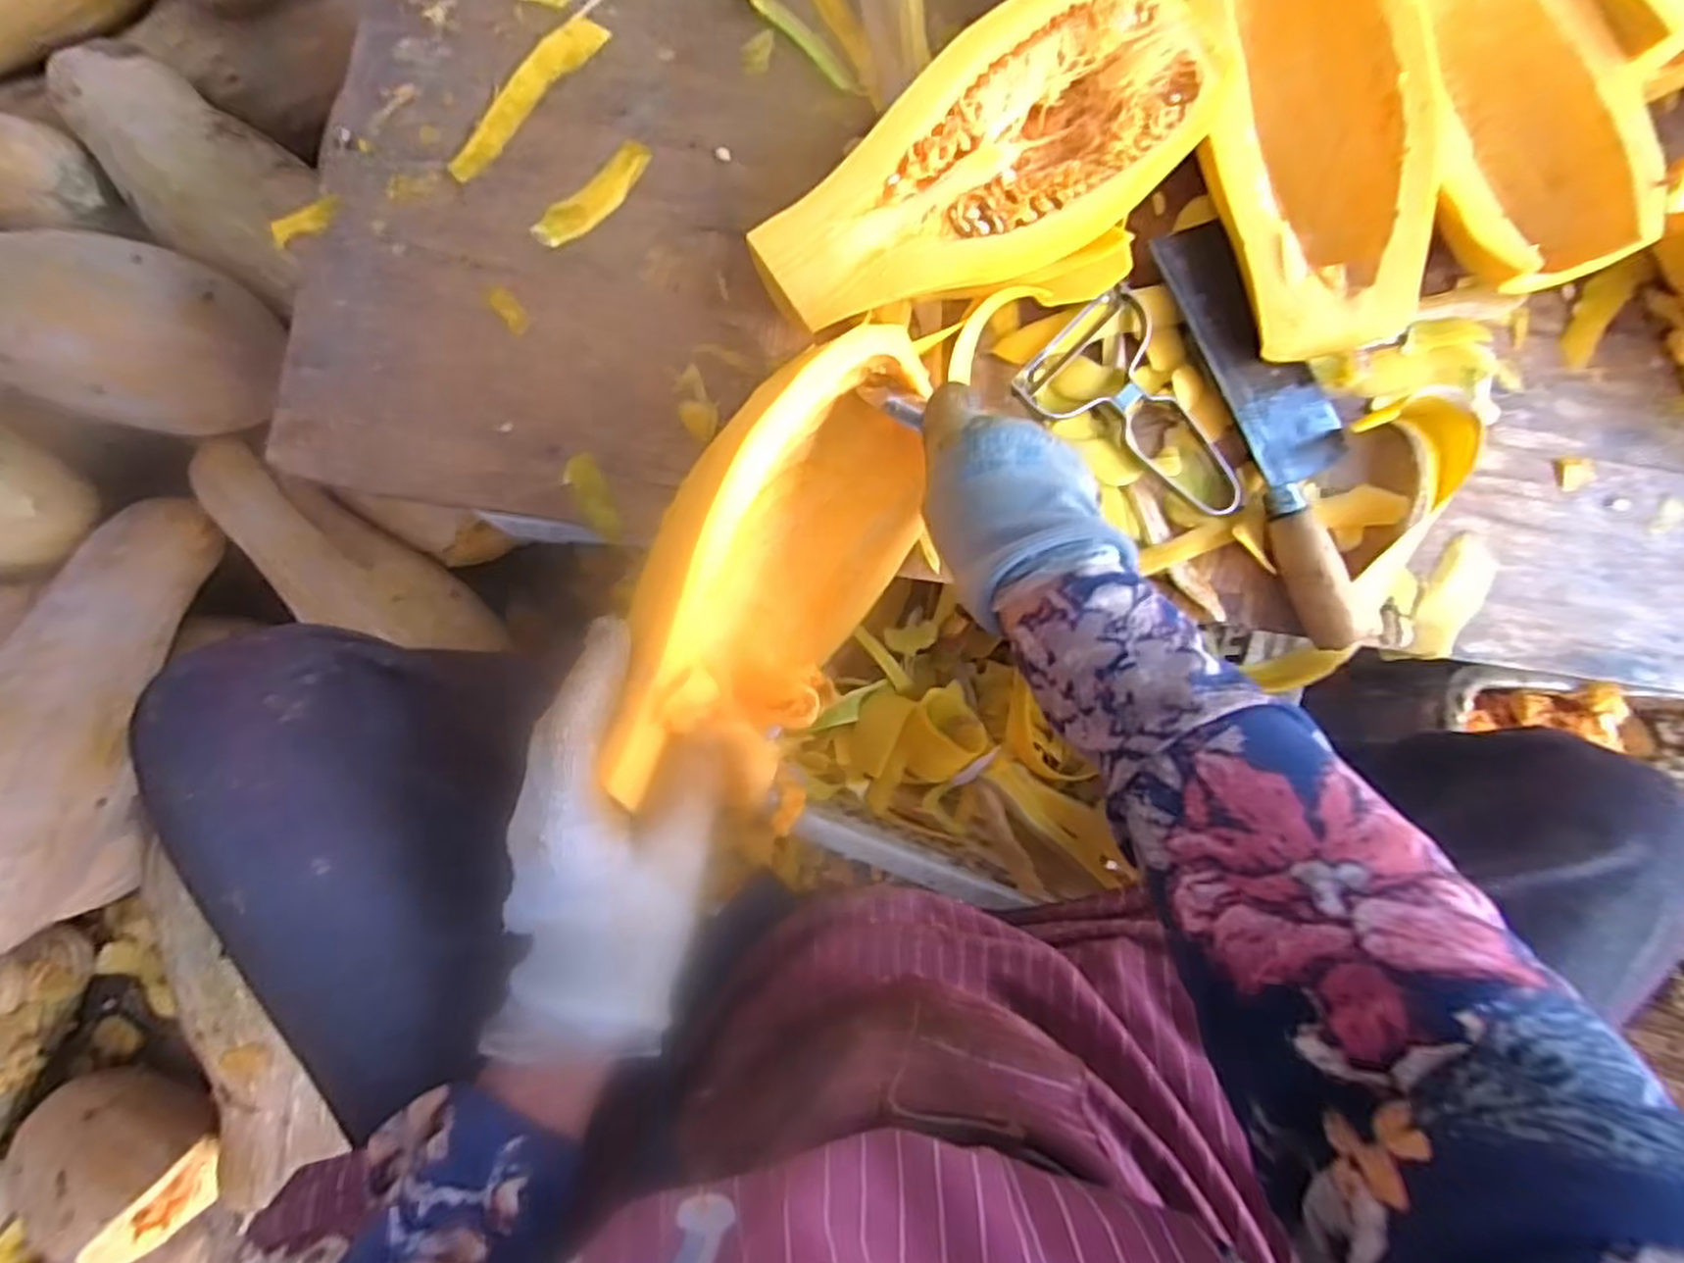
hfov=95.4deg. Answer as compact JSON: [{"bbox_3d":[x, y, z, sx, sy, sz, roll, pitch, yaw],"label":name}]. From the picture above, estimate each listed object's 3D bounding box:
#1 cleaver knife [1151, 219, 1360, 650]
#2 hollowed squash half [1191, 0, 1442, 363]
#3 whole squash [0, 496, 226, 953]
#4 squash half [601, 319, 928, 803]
[{"bbox_3d":[0.272,-0.128,0.466,0.083,0.024,0.264,-22,85,-7],"label":"cleaver knife"},{"bbox_3d":[0.267,-0.289,0.454,0.118,0.080,0.248,-7,84,-6],"label":"hollowed squash half"},{"bbox_3d":[-0.579,0.060,0.569,0.104,0.110,0.350,14,82,-3],"label":"whole squash"},{"bbox_3d":[-0.027,-0.040,0.368,0.099,0.091,0.253,31,60,-1],"label":"squash half"}]

